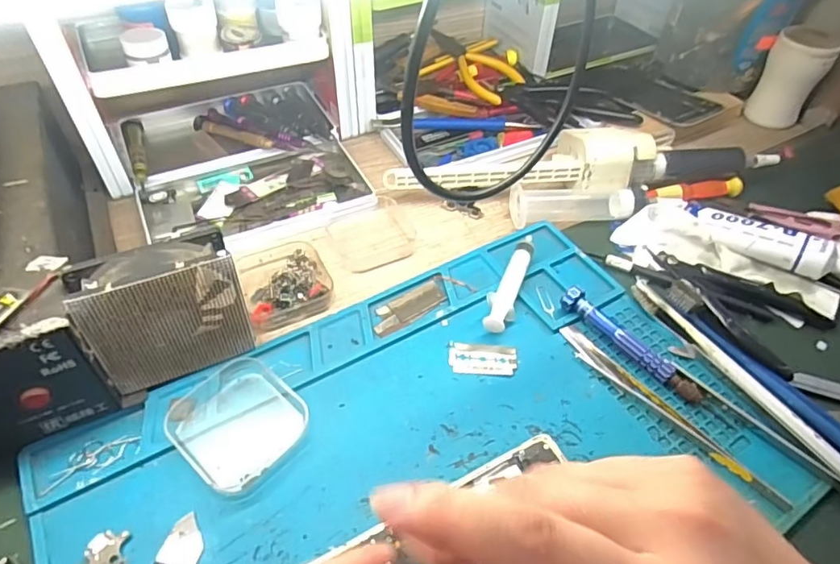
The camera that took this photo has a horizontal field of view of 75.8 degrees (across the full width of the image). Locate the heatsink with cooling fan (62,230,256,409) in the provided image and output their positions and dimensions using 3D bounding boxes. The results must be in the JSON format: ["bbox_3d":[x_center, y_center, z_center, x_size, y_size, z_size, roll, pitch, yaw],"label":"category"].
[{"bbox_3d":[-0.142,0.019,0.307,0.080,0.085,0.030,-23,53,-21],"label":"heatsink with cooling fan"}]

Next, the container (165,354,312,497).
[{"bbox_3d":[-0.104,0.078,0.306,0.072,0.012,0.062,34,55,25],"label":"container"}]

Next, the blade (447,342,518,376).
[{"bbox_3d":[0.040,0.048,0.345,0.043,0.004,0.022,4,48,2],"label":"blade"}]

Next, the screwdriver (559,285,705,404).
[{"bbox_3d":[0.134,0.038,0.346,0.012,0.018,0.102,-34,57,-28],"label":"screwdriver"}]

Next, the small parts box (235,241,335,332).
[{"bbox_3d":[-0.095,-0.003,0.383,0.059,0.020,0.066,-18,51,-17],"label":"small parts box"}]

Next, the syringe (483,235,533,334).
[{"bbox_3d":[0.063,-0.001,0.381,0.020,0.014,0.090,15,49,11],"label":"syringe"}]

